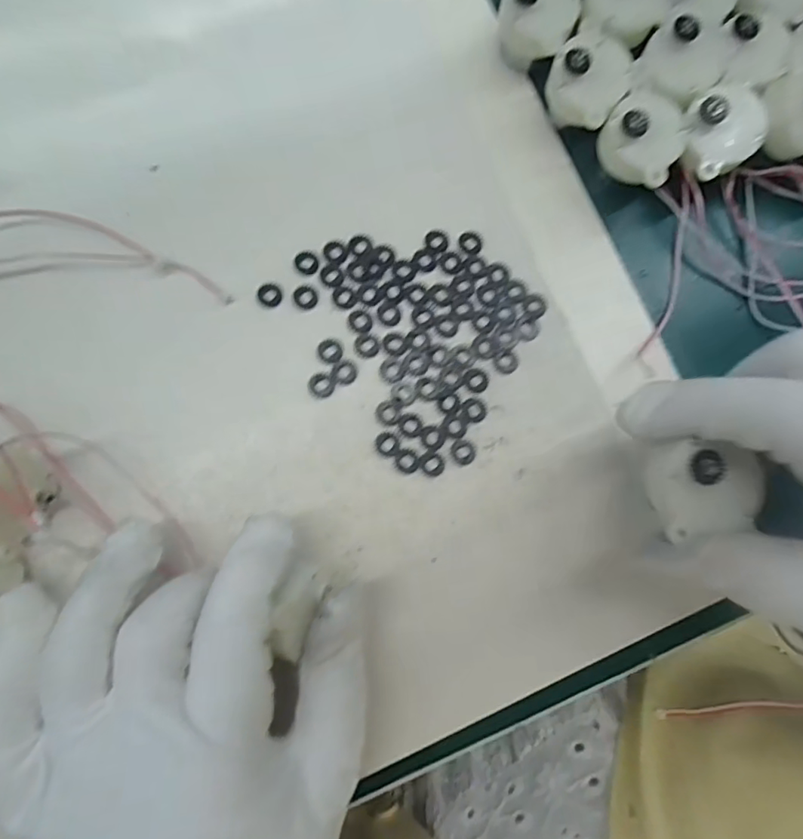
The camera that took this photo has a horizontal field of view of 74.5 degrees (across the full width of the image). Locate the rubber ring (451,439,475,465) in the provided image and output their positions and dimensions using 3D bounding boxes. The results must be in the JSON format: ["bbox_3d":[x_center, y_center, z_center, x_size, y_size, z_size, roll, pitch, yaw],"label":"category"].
[{"bbox_3d":[0.025,0.013,0.214,0.010,0.004,0.010,0,83,-3],"label":"rubber ring"}]

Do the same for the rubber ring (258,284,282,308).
[{"bbox_3d":[-0.055,-0.052,0.219,0.010,0.004,0.010,0,83,-3],"label":"rubber ring"}]

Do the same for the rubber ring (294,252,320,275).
[{"bbox_3d":[-0.040,-0.066,0.222,0.010,0.004,0.010,0,83,-3],"label":"rubber ring"}]

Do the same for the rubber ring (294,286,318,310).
[{"bbox_3d":[-0.040,-0.051,0.219,0.009,0.004,0.011,-41,86,-7],"label":"rubber ring"}]

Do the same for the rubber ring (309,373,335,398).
[{"bbox_3d":[-0.032,-0.014,0.214,0.010,0.004,0.010,0,83,-3],"label":"rubber ring"}]

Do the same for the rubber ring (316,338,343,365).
[{"bbox_3d":[-0.030,-0.028,0.216,0.011,0.004,0.011,0,83,-3],"label":"rubber ring"}]

